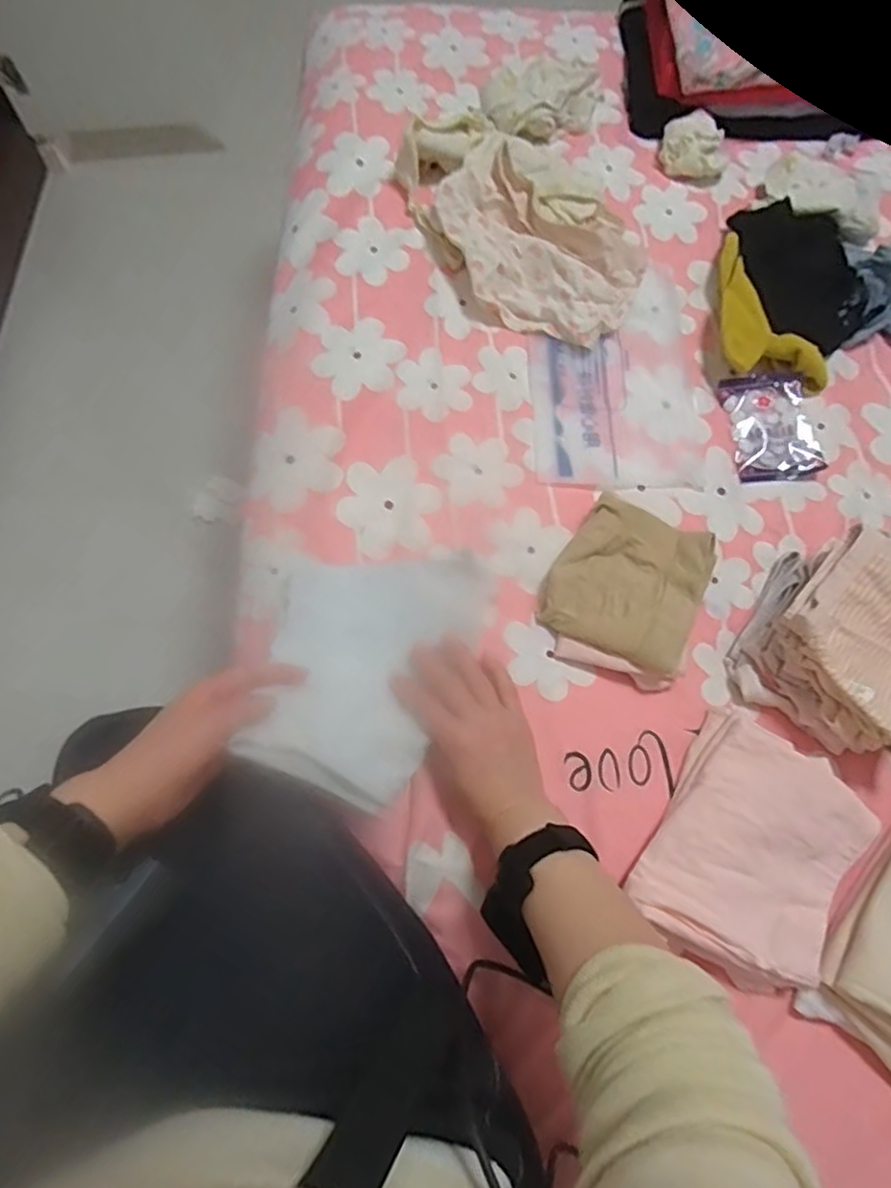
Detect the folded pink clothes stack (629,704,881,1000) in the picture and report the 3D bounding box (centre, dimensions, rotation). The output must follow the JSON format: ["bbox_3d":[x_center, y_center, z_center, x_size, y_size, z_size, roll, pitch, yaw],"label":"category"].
[{"bbox_3d":[0.227,0.193,0.474,0.131,0.040,0.177,33,74,9],"label":"folded pink clothes stack"}]

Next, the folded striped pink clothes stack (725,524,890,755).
[{"bbox_3d":[0.328,0.039,0.510,0.139,0.074,0.153,32,74,9],"label":"folded striped pink clothes stack"}]

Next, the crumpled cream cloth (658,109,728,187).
[{"bbox_3d":[0.274,-0.489,0.700,0.073,0.040,0.054,14,72,4],"label":"crumpled cream cloth"}]

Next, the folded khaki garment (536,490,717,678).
[{"bbox_3d":[0.154,-0.009,0.539,0.119,0.031,0.124,26,73,7],"label":"folded khaki garment"}]

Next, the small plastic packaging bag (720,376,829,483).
[{"bbox_3d":[0.312,-0.160,0.611,0.076,0.015,0.105,-6,72,-3],"label":"small plastic packaging bag"}]

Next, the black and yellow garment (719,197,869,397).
[{"bbox_3d":[0.348,-0.298,0.639,0.145,0.043,0.193,11,72,3],"label":"black and yellow garment"}]

